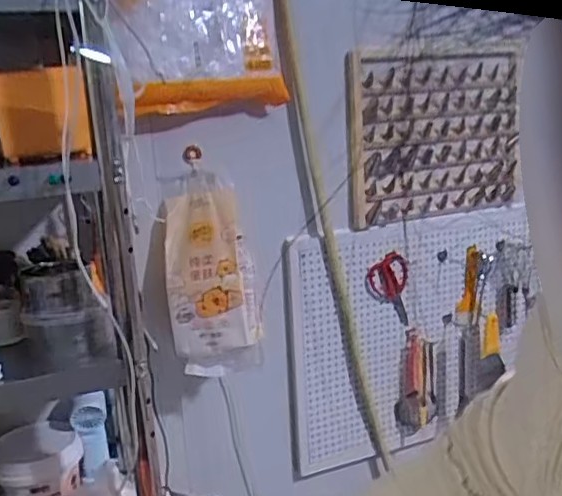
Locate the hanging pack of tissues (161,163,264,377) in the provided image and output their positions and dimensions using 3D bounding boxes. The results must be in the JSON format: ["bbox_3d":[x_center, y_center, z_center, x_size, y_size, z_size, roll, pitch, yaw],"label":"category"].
[{"bbox_3d":[-0.120,0.042,1.052,0.137,0.329,0.088,-8,-7,-17],"label":"hanging pack of tissues"}]

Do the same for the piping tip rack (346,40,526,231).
[{"bbox_3d":[0.311,-0.230,1.241,0.420,0.323,0.072,-11,15,-29],"label":"piping tip rack"}]

